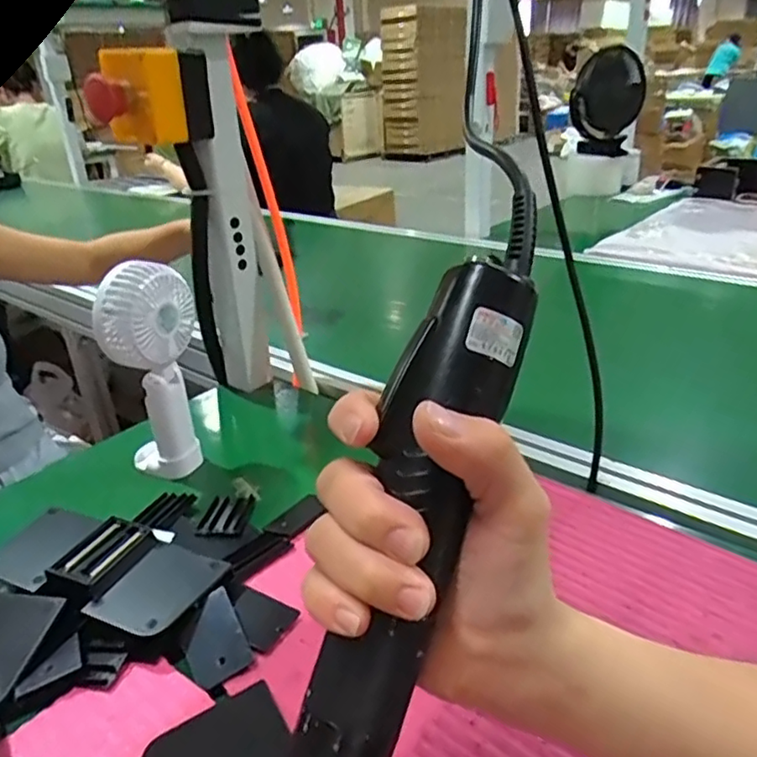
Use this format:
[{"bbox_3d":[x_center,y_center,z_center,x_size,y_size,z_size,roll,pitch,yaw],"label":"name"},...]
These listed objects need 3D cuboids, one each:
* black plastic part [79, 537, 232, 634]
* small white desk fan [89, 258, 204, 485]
[{"bbox_3d":[-0.144,0.136,0.413,0.057,0.004,0.074,20,35,26],"label":"black plastic part"},{"bbox_3d":[-0.191,-0.001,0.548,0.078,0.188,0.060,-10,28,-15],"label":"small white desk fan"}]

